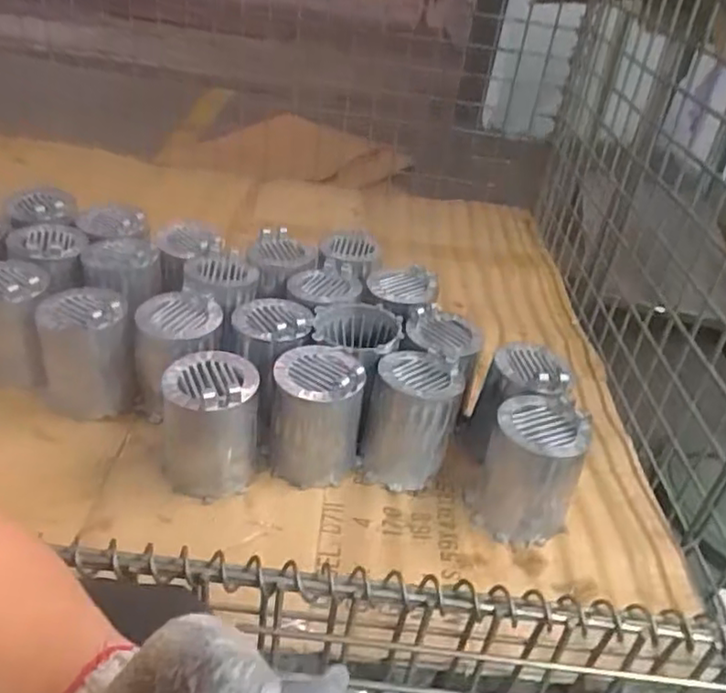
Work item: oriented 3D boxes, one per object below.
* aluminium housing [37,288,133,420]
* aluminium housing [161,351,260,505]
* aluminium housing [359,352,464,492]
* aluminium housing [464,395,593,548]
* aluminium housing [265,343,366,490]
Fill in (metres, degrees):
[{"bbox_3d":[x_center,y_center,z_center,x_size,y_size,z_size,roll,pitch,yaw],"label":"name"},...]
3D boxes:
[{"bbox_3d":[-0.295,0.007,0.700,0.086,0.132,0.091,-12,41,-28],"label":"aluminium housing"},{"bbox_3d":[-0.147,0.079,0.630,0.087,0.123,0.081,-2,37,-16],"label":"aluminium housing"},{"bbox_3d":[0.051,0.077,0.679,0.092,0.108,0.093,7,35,-5],"label":"aluminium housing"},{"bbox_3d":[0.162,0.120,0.638,0.093,0.120,0.090,18,36,12],"label":"aluminium housing"},{"bbox_3d":[-0.049,0.071,0.661,0.092,0.128,0.089,10,35,0],"label":"aluminium housing"}]

